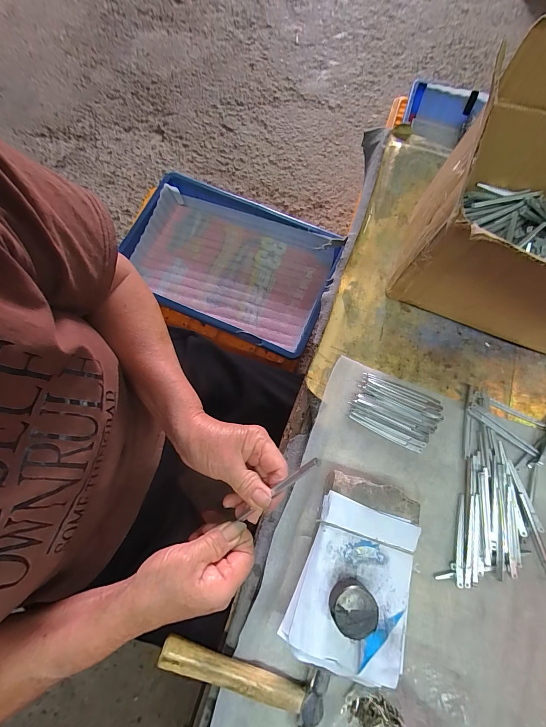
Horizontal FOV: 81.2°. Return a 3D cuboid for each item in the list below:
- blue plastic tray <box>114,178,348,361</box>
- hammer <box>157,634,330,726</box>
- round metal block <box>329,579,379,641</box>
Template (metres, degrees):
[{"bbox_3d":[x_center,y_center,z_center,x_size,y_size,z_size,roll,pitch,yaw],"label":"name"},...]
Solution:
[{"bbox_3d":[-0.092,-0.206,0.694,0.412,0.084,0.285,22,75,5],"label":"blue plastic tray"},{"bbox_3d":[-0.028,0.298,0.296,0.157,0.026,0.047,14,74,3],"label":"hammer"},{"bbox_3d":[0.070,0.214,0.279,0.036,0.020,0.037,0,74,-1],"label":"round metal block"}]

